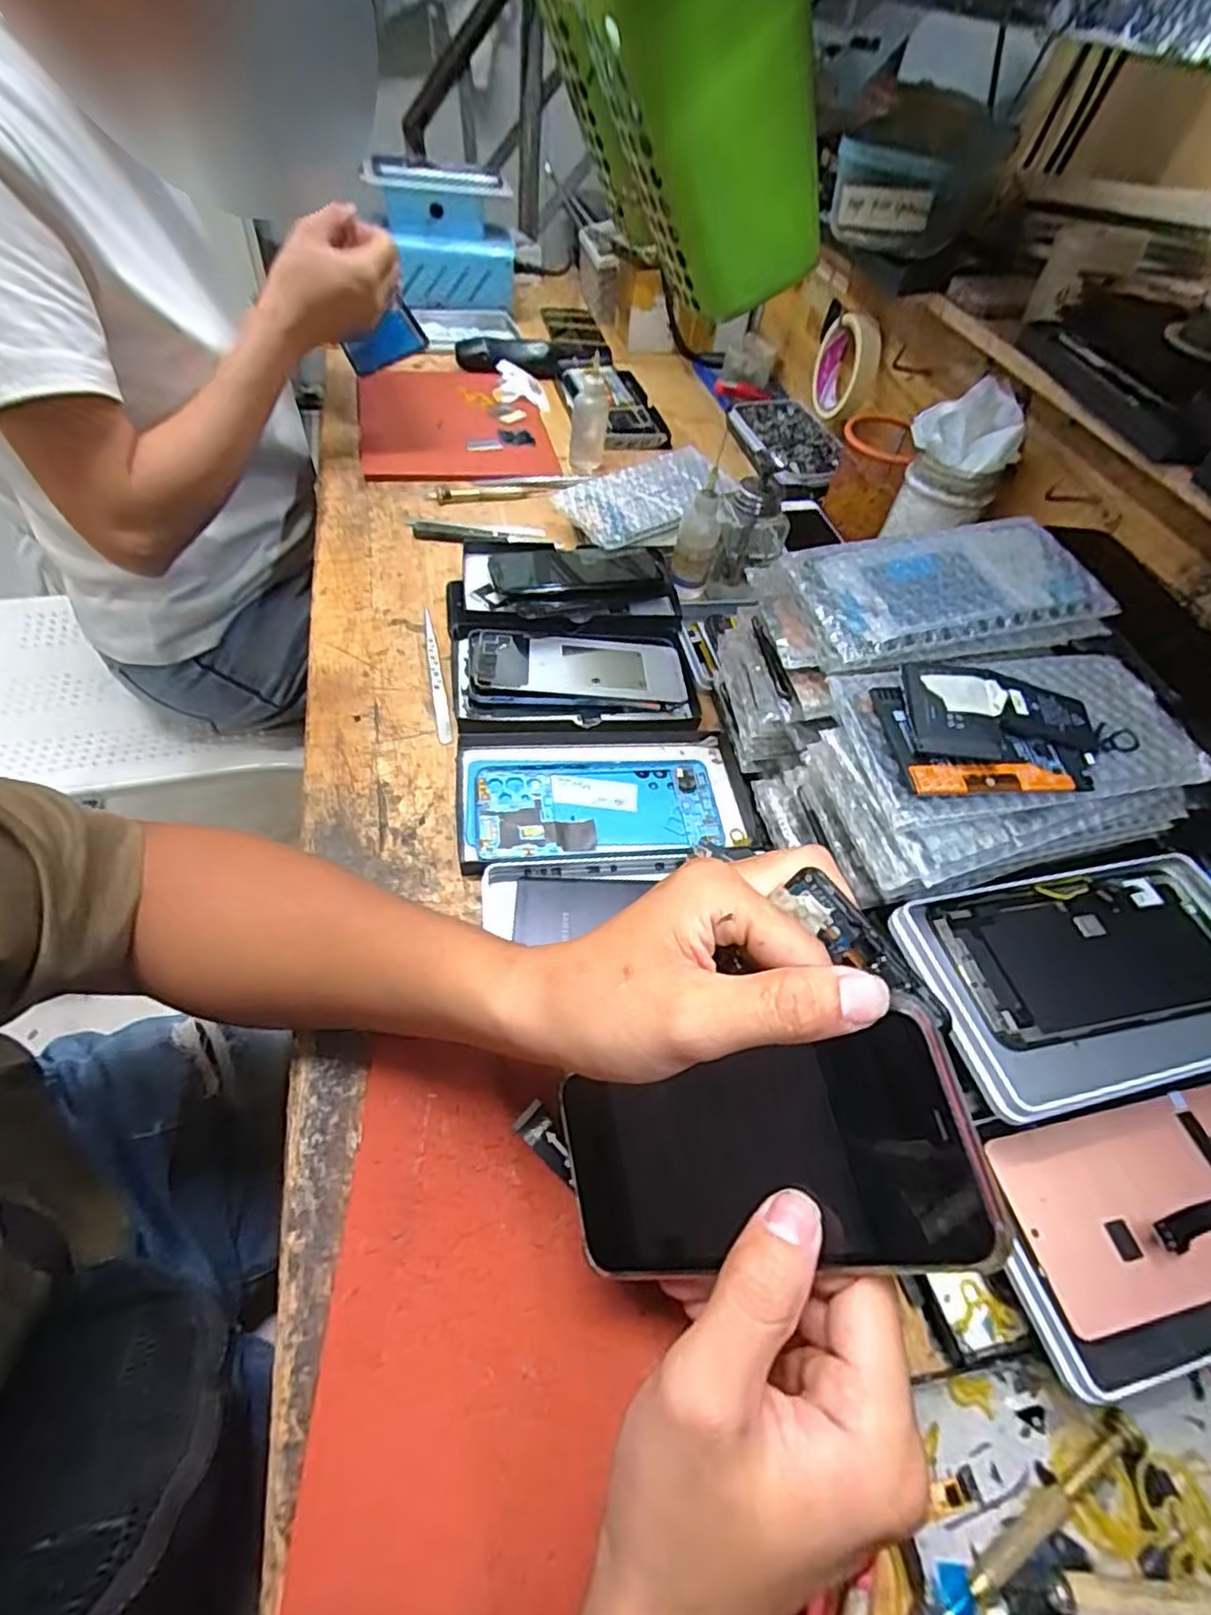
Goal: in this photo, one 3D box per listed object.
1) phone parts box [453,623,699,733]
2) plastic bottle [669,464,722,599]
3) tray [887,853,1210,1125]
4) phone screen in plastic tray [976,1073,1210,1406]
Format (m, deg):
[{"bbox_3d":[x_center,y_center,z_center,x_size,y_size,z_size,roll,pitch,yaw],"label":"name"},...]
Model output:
[{"bbox_3d":[-0.020,-0.100,0.502,0.183,0.019,0.108,-3,54,-9],"label":"phone parts box"},{"bbox_3d":[0.078,-0.230,0.558,0.033,0.096,0.028,14,53,3],"label":"plastic bottle"},{"bbox_3d":[0.239,0.078,0.317,0.187,0.016,0.100,-8,56,-12],"label":"tray"},{"bbox_3d":[0.256,0.174,0.286,0.174,0.019,0.094,-7,55,-9],"label":"phone screen in plastic tray"}]

